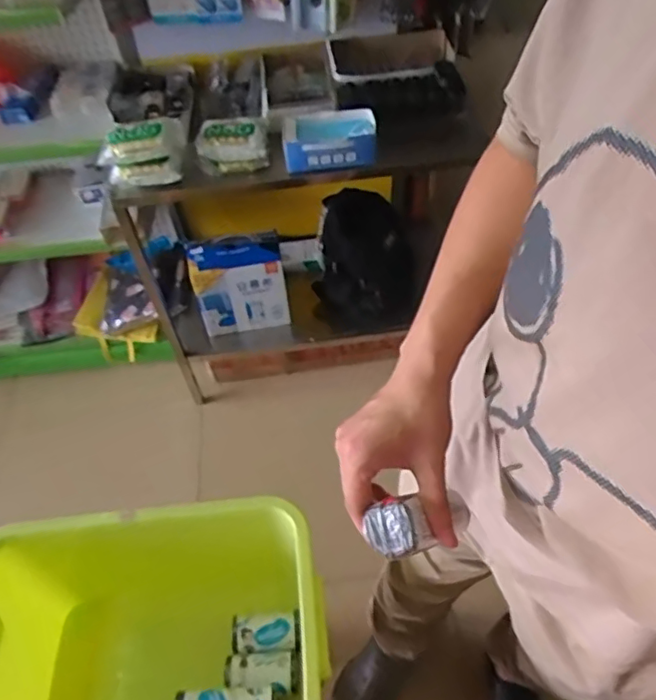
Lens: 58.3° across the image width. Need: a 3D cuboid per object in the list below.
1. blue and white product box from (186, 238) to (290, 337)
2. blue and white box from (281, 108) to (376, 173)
[{"bbox_3d":[-0.234,-0.171,1.580,0.229,0.268,0.077,-4,50,1],"label":"blue and white product box"},{"bbox_3d":[0.001,-0.439,1.238,0.202,0.084,0.097,-15,51,-8],"label":"blue and white box"}]

